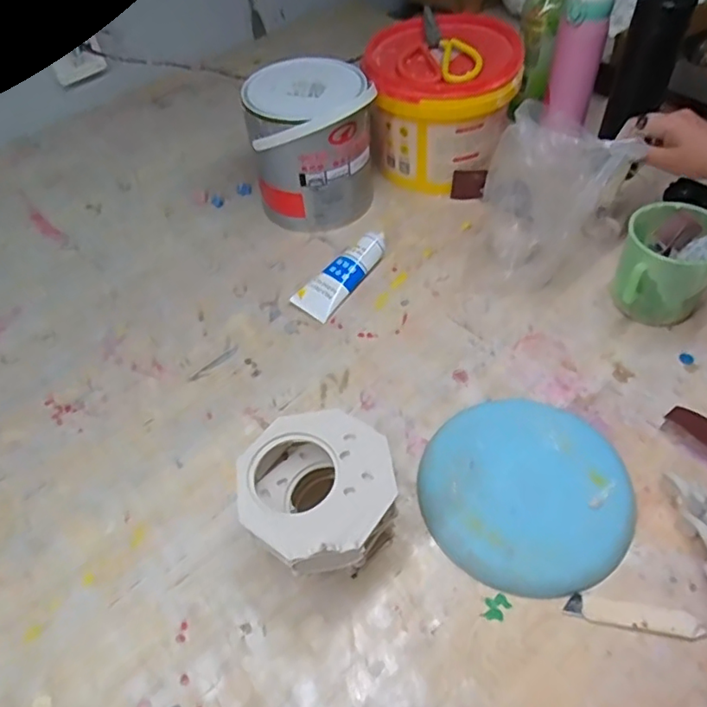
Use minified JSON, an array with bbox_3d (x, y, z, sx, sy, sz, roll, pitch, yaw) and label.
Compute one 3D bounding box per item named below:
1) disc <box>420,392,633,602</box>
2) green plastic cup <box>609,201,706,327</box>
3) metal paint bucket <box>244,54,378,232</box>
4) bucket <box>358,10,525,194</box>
[{"bbox_3d":[0.152,0.119,0.517,0.179,0.018,0.176,-2,51,3],"label":"disc"},{"bbox_3d":[0.335,-0.094,0.622,0.097,0.098,0.091,-2,51,3],"label":"green plastic cup"},{"bbox_3d":[-0.051,-0.275,0.771,0.156,0.170,0.143,-7,51,-1],"label":"metal paint bucket"},{"bbox_3d":[0.121,-0.343,0.804,0.187,0.164,0.204,-2,51,3],"label":"bucket"}]

